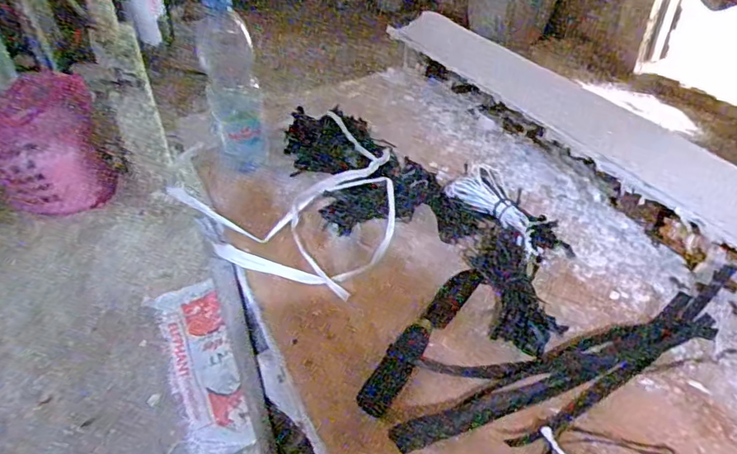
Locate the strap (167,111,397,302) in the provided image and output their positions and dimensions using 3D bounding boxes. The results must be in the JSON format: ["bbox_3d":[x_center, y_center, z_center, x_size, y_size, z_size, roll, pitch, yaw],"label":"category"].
[{"bbox_3d":[-0.082,-0.045,0.657,0.266,0.056,0.232,21,45,23],"label":"strap"}]

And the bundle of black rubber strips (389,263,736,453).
[{"bbox_3d":[0.201,0.117,0.491,0.380,0.031,0.102,-14,42,-15],"label":"bundle of black rubber strips"}]

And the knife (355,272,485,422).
[{"bbox_3d":[0.054,0.099,0.513,0.032,0.011,0.204,23,46,26],"label":"knife"}]

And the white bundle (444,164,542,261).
[{"bbox_3d":[0.155,-0.019,0.621,0.054,0.047,0.141,-23,45,-23],"label":"white bundle"}]

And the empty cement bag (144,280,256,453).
[{"bbox_3d":[-0.446,0.356,1.383,0.183,0.033,0.508,-23,51,-9],"label":"empty cement bag"}]

